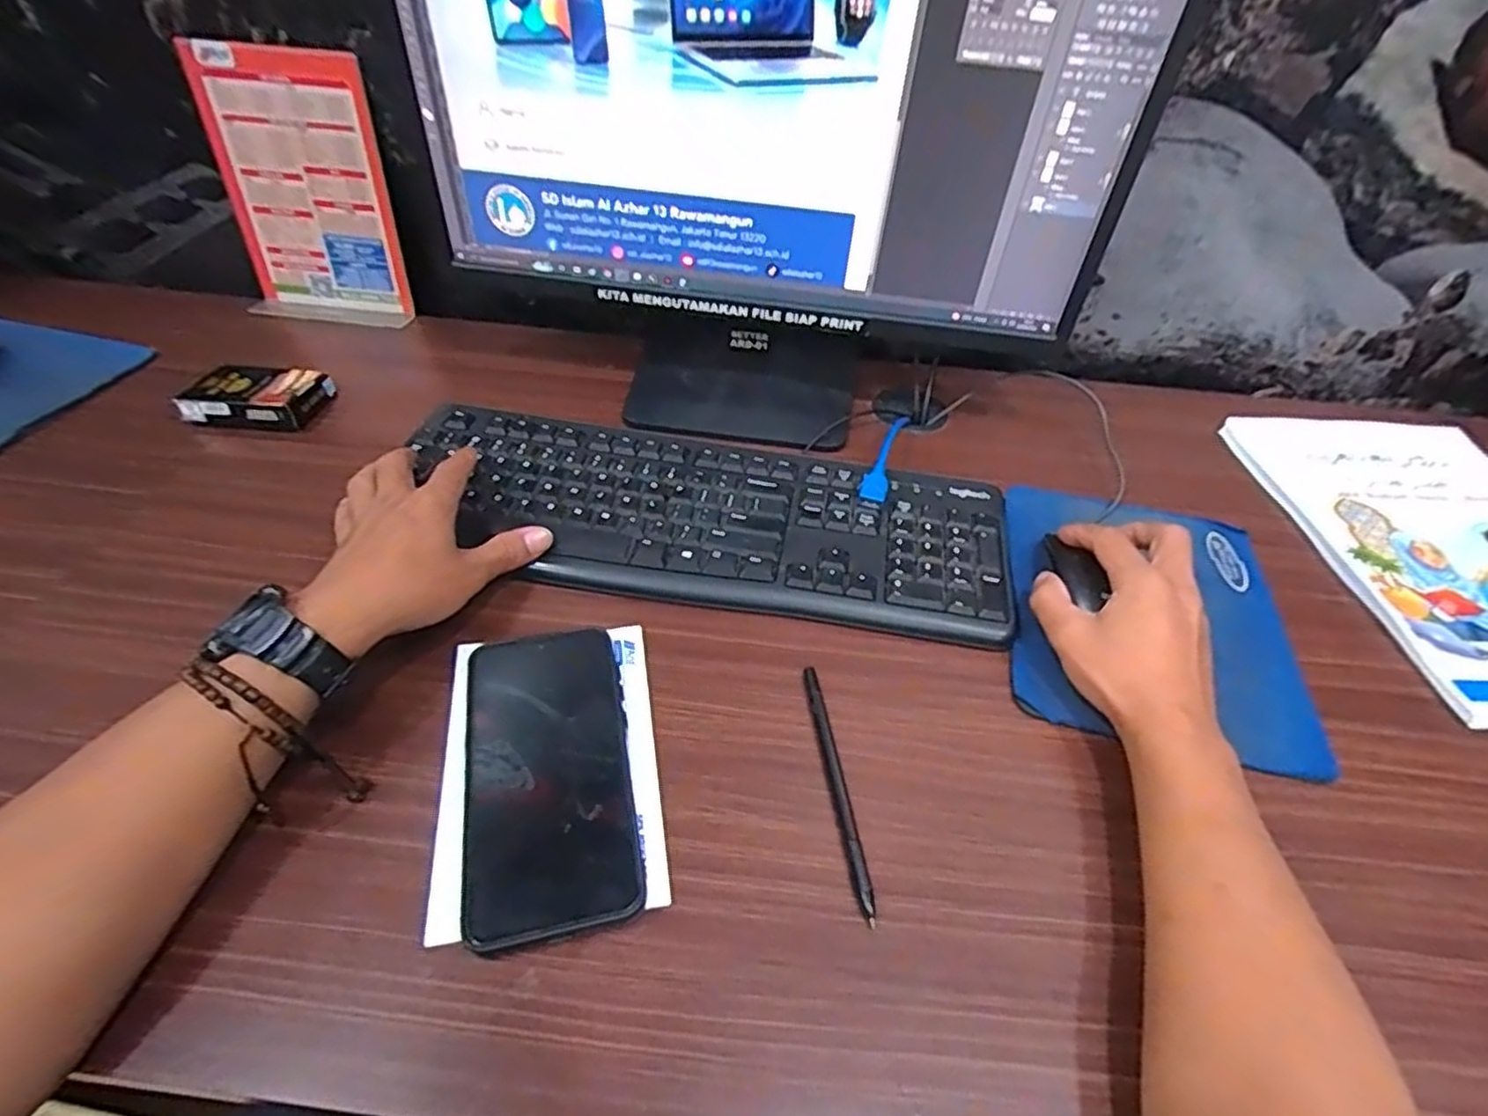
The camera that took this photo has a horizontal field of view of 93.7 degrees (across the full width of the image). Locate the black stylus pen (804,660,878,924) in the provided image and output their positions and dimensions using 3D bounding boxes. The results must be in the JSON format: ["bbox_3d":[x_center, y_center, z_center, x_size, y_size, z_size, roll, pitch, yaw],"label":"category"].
[{"bbox_3d":[0.049,0.116,0.366,0.008,0.009,0.139,-5,48,-7],"label":"black stylus pen"}]

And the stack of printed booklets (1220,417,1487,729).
[{"bbox_3d":[0.522,-0.013,0.510,0.205,0.011,0.303,1,48,-2],"label":"stack of printed booklets"}]

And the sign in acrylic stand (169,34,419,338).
[{"bbox_3d":[-0.393,-0.327,0.628,0.150,0.205,0.069,5,48,2],"label":"sign in acrylic stand"}]

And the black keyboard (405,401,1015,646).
[{"bbox_3d":[-0.033,-0.031,0.491,0.423,0.017,0.154,13,48,8],"label":"black keyboard"}]

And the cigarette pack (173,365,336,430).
[{"bbox_3d":[-0.392,-0.129,0.563,0.095,0.028,0.062,2,48,-1],"label":"cigarette pack"}]

